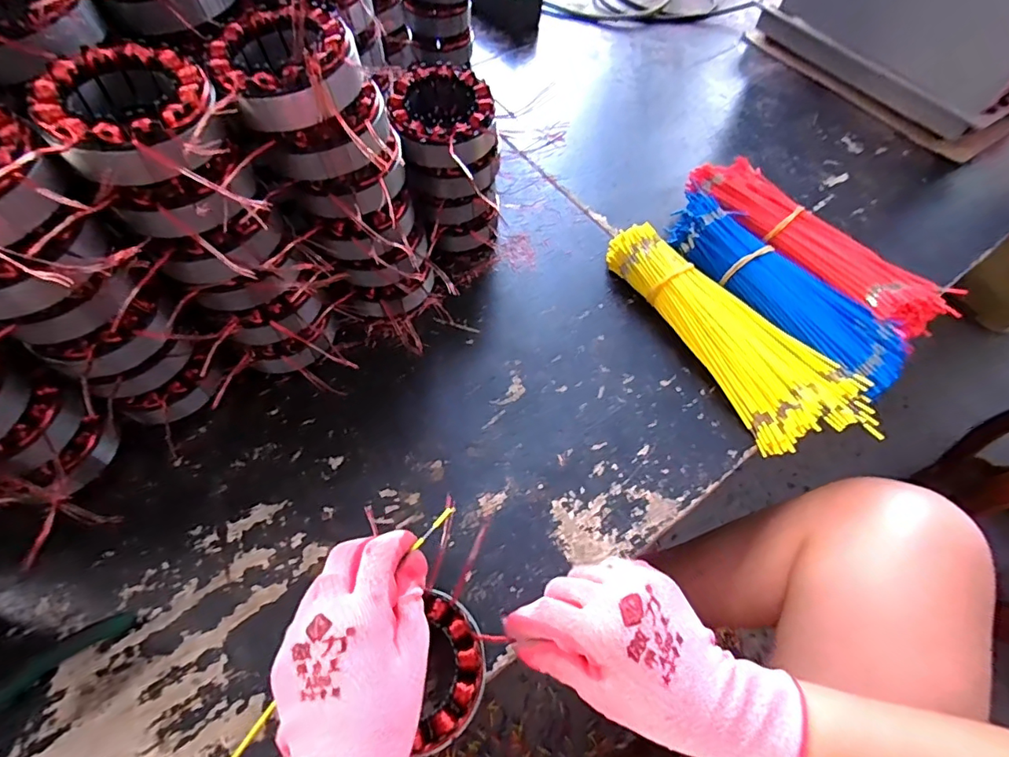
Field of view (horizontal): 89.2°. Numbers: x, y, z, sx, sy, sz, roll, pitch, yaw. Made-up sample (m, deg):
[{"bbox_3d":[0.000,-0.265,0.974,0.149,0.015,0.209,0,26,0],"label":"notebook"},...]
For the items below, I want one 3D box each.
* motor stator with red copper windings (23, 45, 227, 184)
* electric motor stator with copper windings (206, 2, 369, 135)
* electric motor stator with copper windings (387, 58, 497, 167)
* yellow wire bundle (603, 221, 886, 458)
[{"bbox_3d":[-0.205,-0.144,0.286,0.082,0.036,0.083,2,61,-3],"label":"motor stator with red copper windings"},{"bbox_3d":[-0.132,-0.192,0.316,0.082,0.038,0.084,2,61,-3],"label":"electric motor stator with copper windings"},{"bbox_3d":[-0.048,-0.210,0.413,0.093,0.034,0.084,38,65,16],"label":"electric motor stator with copper windings"},{"bbox_3d":[0.205,-0.046,0.470,0.088,0.043,0.258,-25,65,-17],"label":"yellow wire bundle"}]

